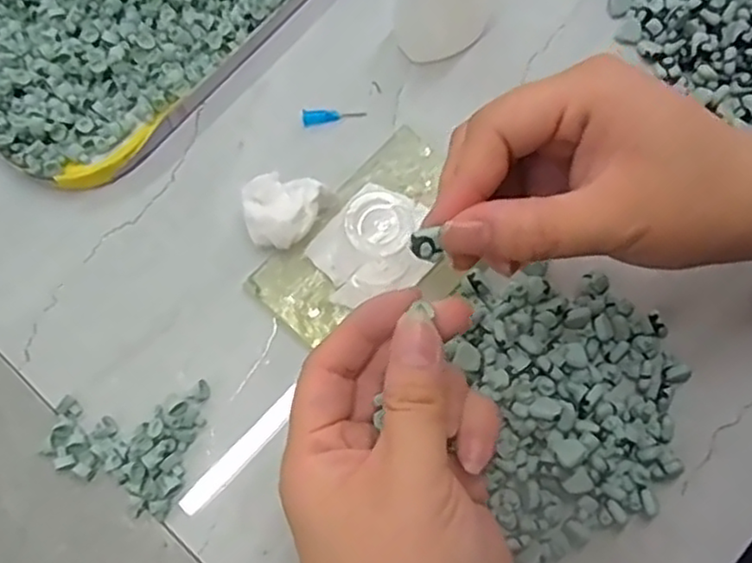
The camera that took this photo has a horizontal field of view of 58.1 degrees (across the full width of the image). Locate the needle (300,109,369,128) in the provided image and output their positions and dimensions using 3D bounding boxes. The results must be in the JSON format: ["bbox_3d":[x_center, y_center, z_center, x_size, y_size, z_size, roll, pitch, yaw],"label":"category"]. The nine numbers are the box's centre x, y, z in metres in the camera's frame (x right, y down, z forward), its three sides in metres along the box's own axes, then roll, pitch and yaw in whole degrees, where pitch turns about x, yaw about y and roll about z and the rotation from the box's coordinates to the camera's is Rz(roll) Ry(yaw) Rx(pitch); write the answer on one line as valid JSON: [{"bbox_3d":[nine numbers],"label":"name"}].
[{"bbox_3d":[-0.020,-0.080,0.323,0.030,0.005,0.007,-9,75,-5],"label":"needle"}]

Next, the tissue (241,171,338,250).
[{"bbox_3d":[-0.041,-0.032,0.299,0.033,0.022,0.034,35,76,7],"label":"tissue"}]

